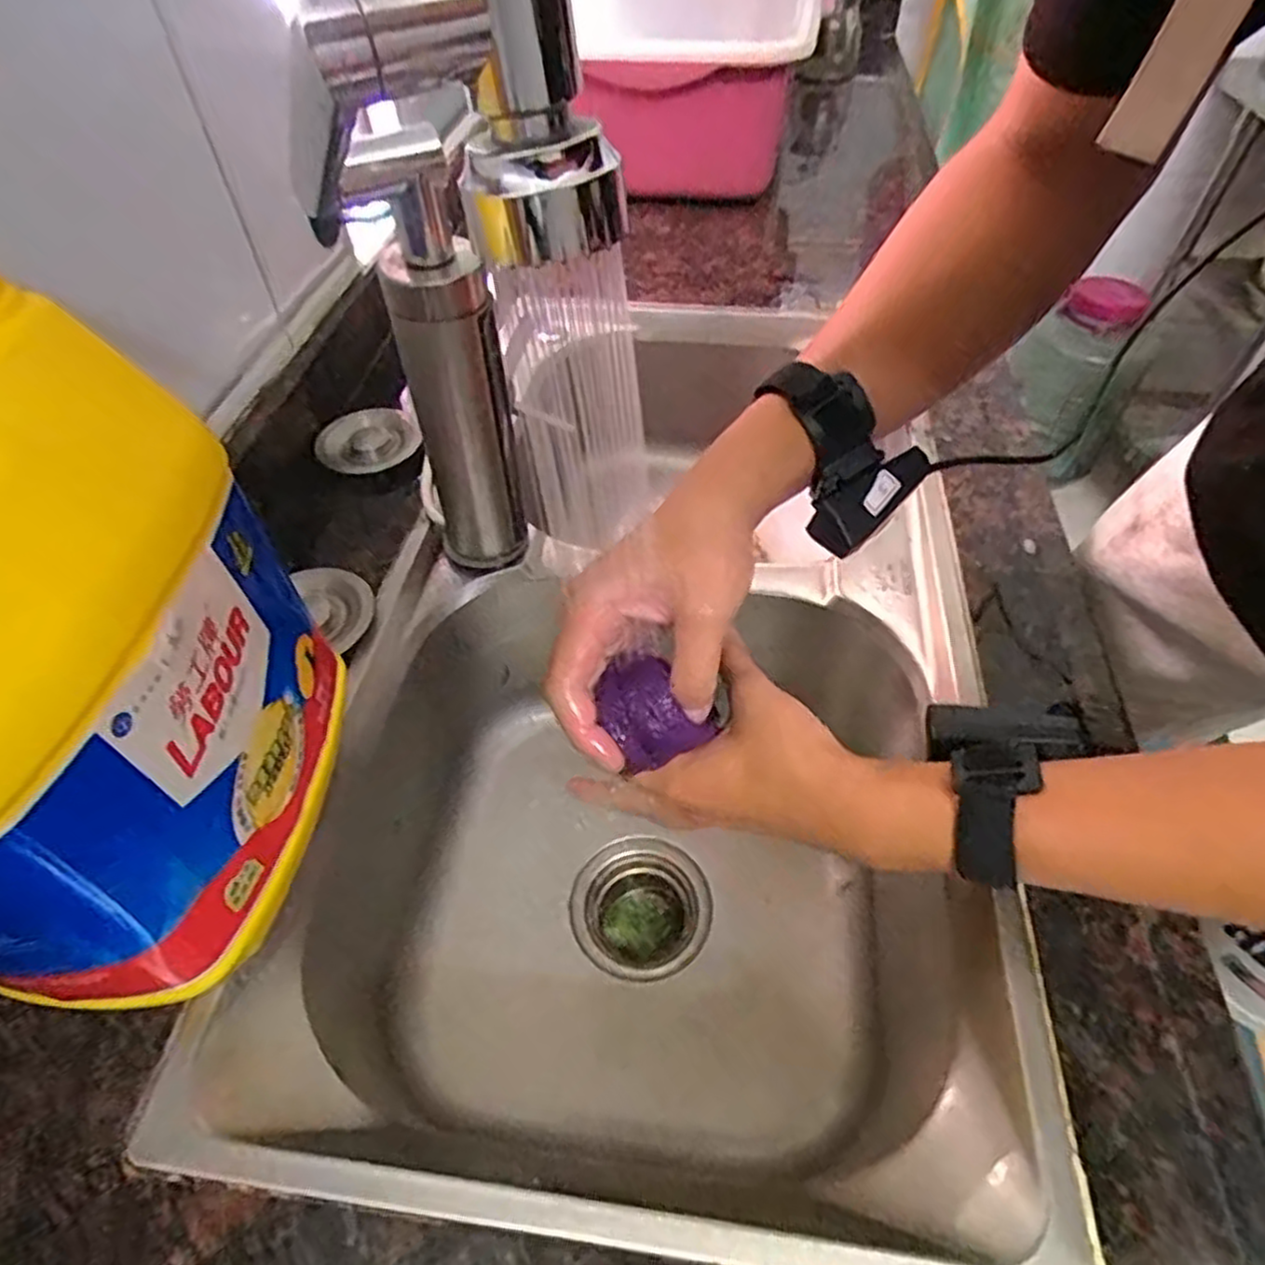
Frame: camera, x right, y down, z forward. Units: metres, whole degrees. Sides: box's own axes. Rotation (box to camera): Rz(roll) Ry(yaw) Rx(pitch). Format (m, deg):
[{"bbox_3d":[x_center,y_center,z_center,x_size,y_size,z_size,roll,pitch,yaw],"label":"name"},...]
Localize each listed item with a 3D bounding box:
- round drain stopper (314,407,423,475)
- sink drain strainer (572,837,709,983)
[{"bbox_3d":[-0.226,-0.165,0.630,0.081,0.015,0.073,-20,53,-14],"label":"round drain stopper"},{"bbox_3d":[0.007,0.229,0.600,0.105,0.055,0.108,-1,51,1],"label":"sink drain strainer"}]

